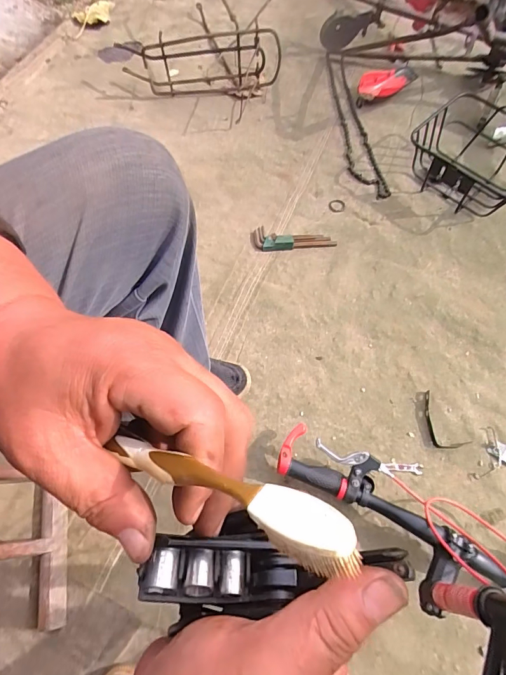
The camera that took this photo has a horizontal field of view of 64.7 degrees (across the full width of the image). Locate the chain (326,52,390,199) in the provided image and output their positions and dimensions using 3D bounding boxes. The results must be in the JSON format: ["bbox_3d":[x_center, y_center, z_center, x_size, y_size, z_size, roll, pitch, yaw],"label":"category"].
[{"bbox_3d":[0.238,-0.525,0.982,0.073,0.027,0.461,-11,74,-5],"label":"chain"}]

